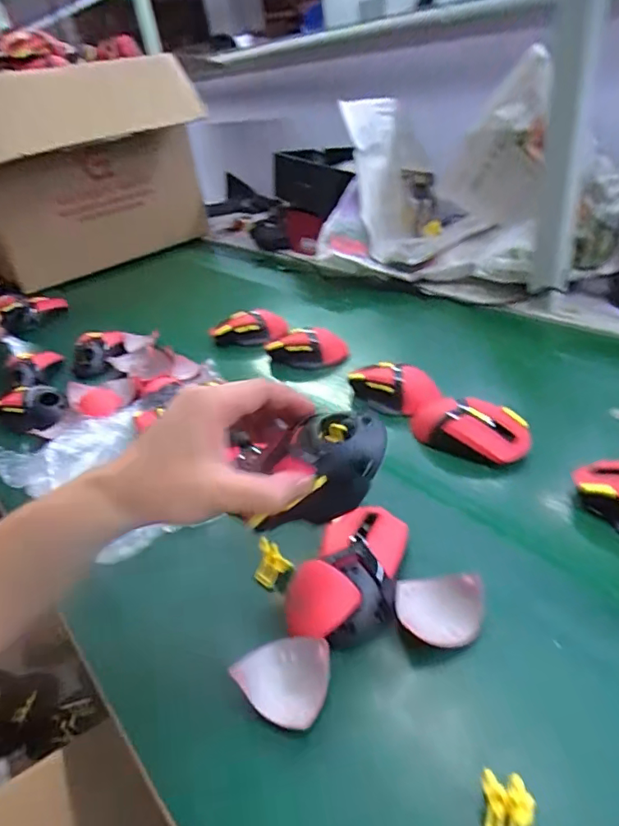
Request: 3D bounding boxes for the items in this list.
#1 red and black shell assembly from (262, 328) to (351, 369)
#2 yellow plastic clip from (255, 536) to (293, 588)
[{"bbox_3d":[-0.002,-0.090,0.731,0.126,0.048,0.051,-4,35,10],"label":"red and black shell assembly"},{"bbox_3d":[-0.029,0.124,0.423,0.026,0.036,0.018,16,2,29],"label":"yellow plastic clip"}]

